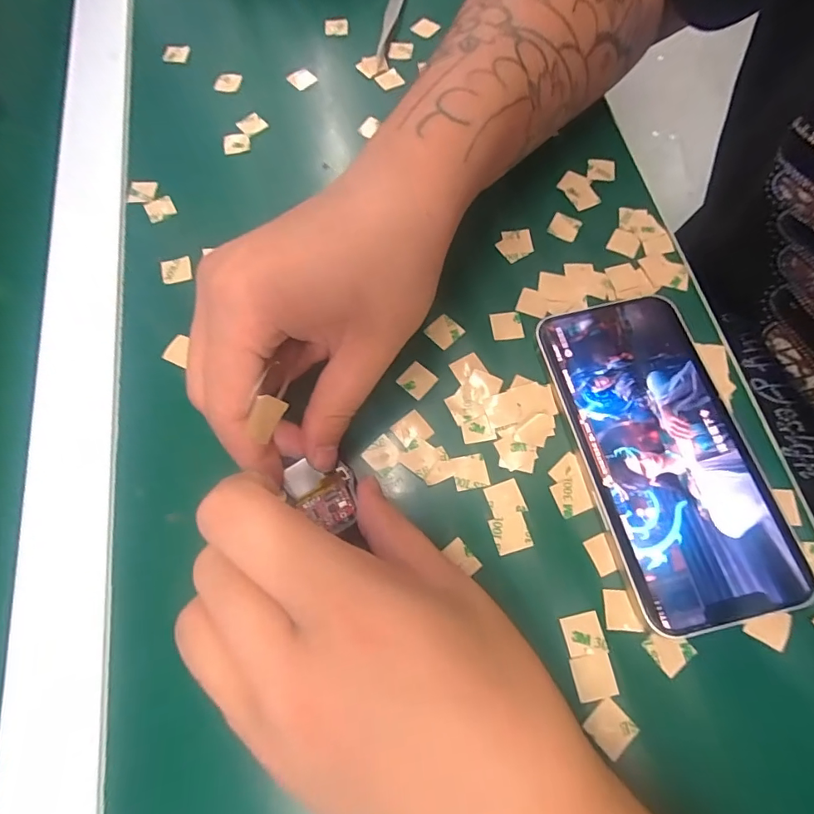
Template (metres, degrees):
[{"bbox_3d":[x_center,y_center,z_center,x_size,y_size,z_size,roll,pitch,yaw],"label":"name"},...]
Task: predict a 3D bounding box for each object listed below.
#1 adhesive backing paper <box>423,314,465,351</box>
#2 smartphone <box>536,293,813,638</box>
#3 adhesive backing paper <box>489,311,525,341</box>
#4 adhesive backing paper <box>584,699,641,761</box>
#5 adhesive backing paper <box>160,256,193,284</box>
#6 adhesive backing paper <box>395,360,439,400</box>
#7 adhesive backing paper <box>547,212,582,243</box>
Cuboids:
[{"bbox_3d":[0.019,-0.038,0.234,0.015,0.004,0.015,-43,80,-8],"label":"adhesive backing paper"},{"bbox_3d":[0.111,0.017,0.205,0.070,0.008,0.144,-12,69,-2],"label":"smartphone"},{"bbox_3d":[0.050,-0.041,0.234,0.015,0.004,0.015,-6,70,3],"label":"adhesive backing paper"},{"bbox_3d":[0.076,0.119,0.172,0.014,0.004,0.015,-42,73,-13],"label":"adhesive backing paper"},{"bbox_3d":[-0.126,-0.075,0.252,0.015,0.004,0.016,-13,69,-3],"label":"adhesive backing paper"},{"bbox_3d":[0.005,-0.013,0.225,0.015,0.004,0.015,40,79,13],"label":"adhesive backing paper"},{"bbox_3d":[0.087,-0.099,0.255,0.015,0.004,0.015,28,77,12],"label":"adhesive backing paper"}]

